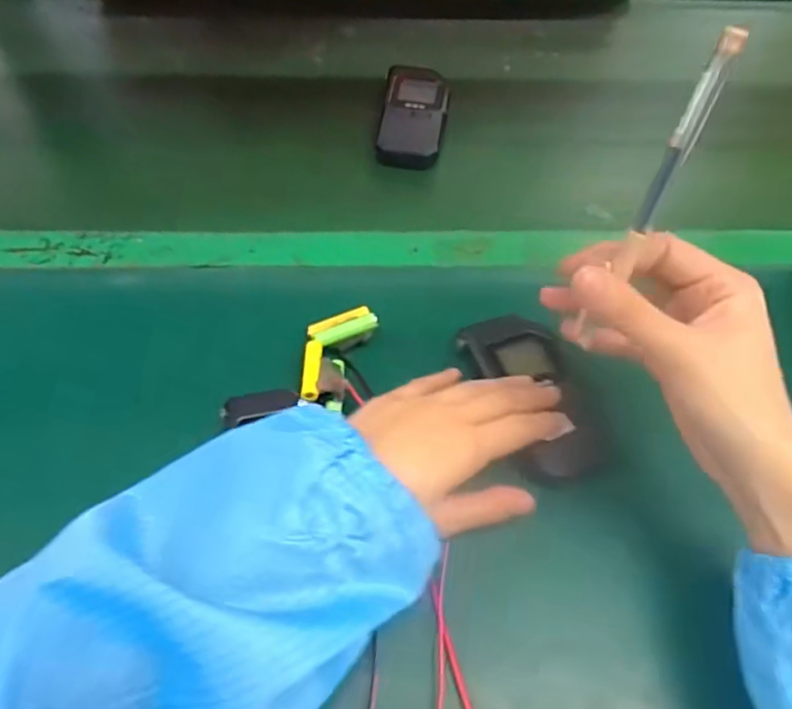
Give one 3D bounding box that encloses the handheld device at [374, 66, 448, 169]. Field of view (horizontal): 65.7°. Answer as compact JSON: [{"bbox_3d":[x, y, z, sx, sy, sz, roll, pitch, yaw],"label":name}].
[{"bbox_3d":[0.016,-0.213,0.545,0.056,0.022,0.113,6,59,2],"label":"handheld device"}]

